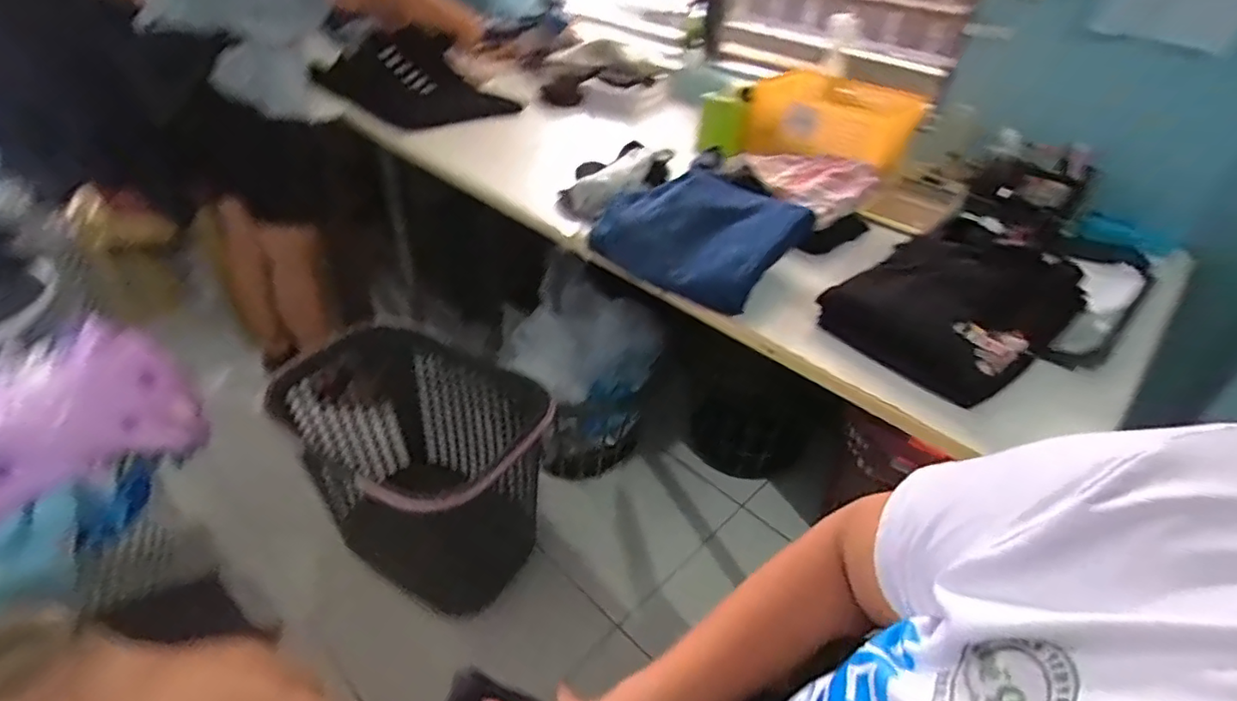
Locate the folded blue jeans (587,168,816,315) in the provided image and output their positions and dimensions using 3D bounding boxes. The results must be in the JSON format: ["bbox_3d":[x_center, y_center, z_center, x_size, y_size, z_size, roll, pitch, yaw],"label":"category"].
[{"bbox_3d":[0.121,-0.159,0.781,0.210,0.073,0.223,30,45,30],"label":"folded blue jeans"}]

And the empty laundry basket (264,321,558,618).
[{"bbox_3d":[-0.371,0.206,1.121,0.441,0.337,0.316,20,41,20],"label":"empty laundry basket"}]

